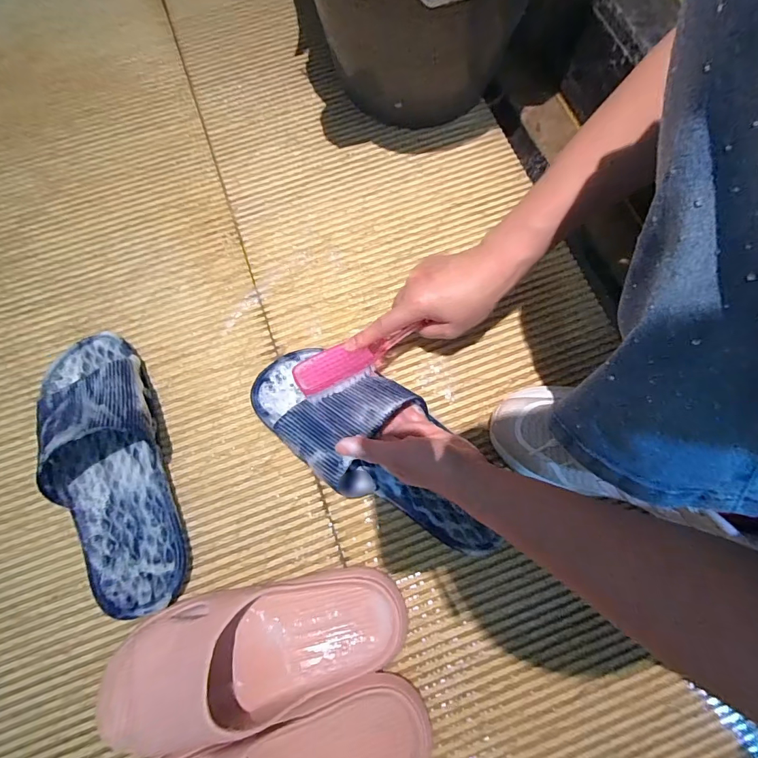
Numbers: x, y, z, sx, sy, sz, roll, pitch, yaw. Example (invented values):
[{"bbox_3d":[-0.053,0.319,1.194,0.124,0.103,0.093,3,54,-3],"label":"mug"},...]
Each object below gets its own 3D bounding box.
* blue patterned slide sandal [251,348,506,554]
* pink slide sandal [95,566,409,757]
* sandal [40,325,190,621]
[{"bbox_3d":[-0.003,0.059,0.386,0.271,0.062,0.110,41,80,8],"label":"blue patterned slide sandal"},{"bbox_3d":[-0.110,0.229,0.343,0.272,0.067,0.105,-15,76,-3],"label":"pink slide sandal"},{"bbox_3d":[-0.259,0.078,0.381,0.102,0.074,0.269,-19,76,-3],"label":"sandal"}]

